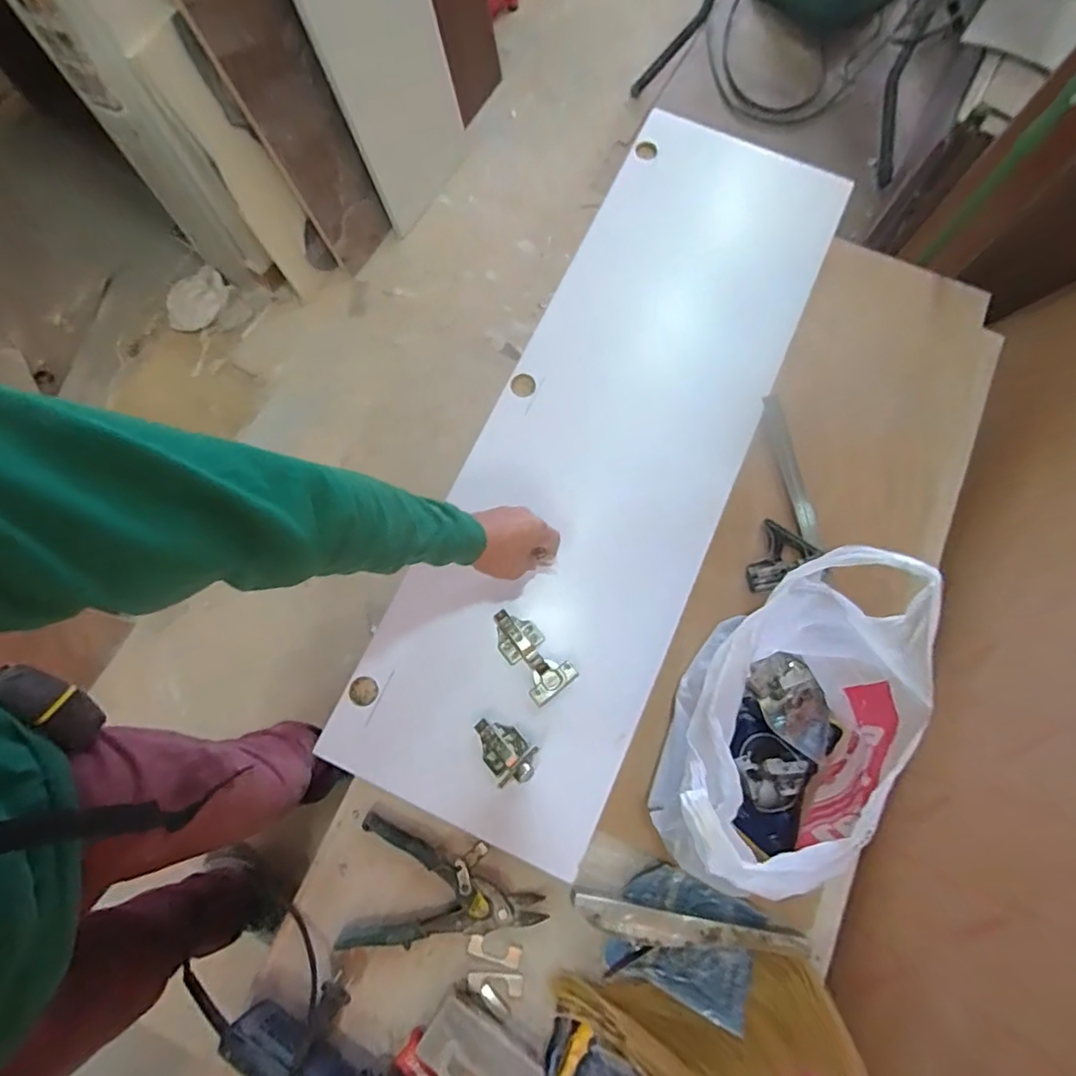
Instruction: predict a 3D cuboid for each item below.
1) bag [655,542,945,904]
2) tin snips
[{"bbox_3d":[0.253,0.200,0.589,0.201,0.225,0.318,42,79,9],"label":"bag"},{"bbox_3d":[-0.106,0.418,0.669,0.228,0.020,0.140,10,76,2],"label":"tin snips"}]

